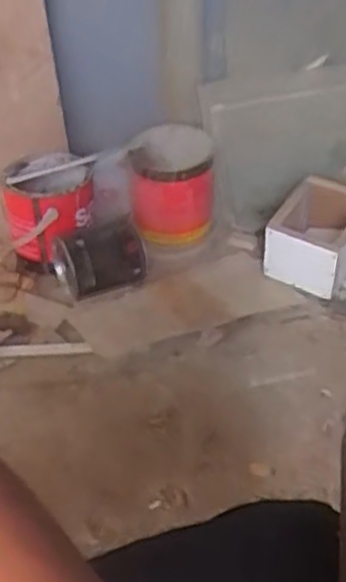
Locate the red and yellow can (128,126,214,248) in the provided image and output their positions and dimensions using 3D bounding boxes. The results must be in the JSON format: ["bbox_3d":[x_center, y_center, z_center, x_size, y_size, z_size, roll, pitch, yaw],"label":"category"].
[{"bbox_3d":[-0.001,-0.184,1.392,0.143,0.172,0.150,-2,37,-1],"label":"red and yellow can"}]

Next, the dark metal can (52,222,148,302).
[{"bbox_3d":[-0.119,-0.045,1.251,0.145,0.101,0.083,-8,38,-9],"label":"dark metal can"}]

